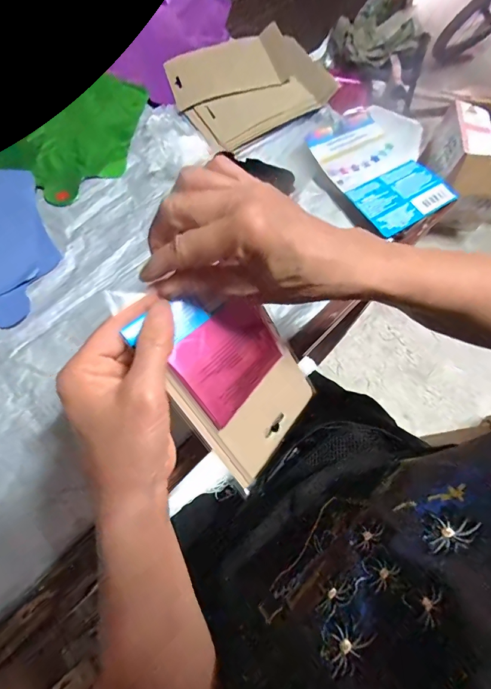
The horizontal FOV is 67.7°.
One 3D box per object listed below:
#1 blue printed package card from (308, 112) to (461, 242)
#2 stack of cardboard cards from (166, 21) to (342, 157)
[{"bbox_3d":[0.170,-0.230,0.480,0.111,0.018,0.188,-28,74,-13],"label":"blue printed package card"},{"bbox_3d":[0.011,-0.385,0.526,0.216,0.025,0.176,-27,74,-13],"label":"stack of cardboard cards"}]

